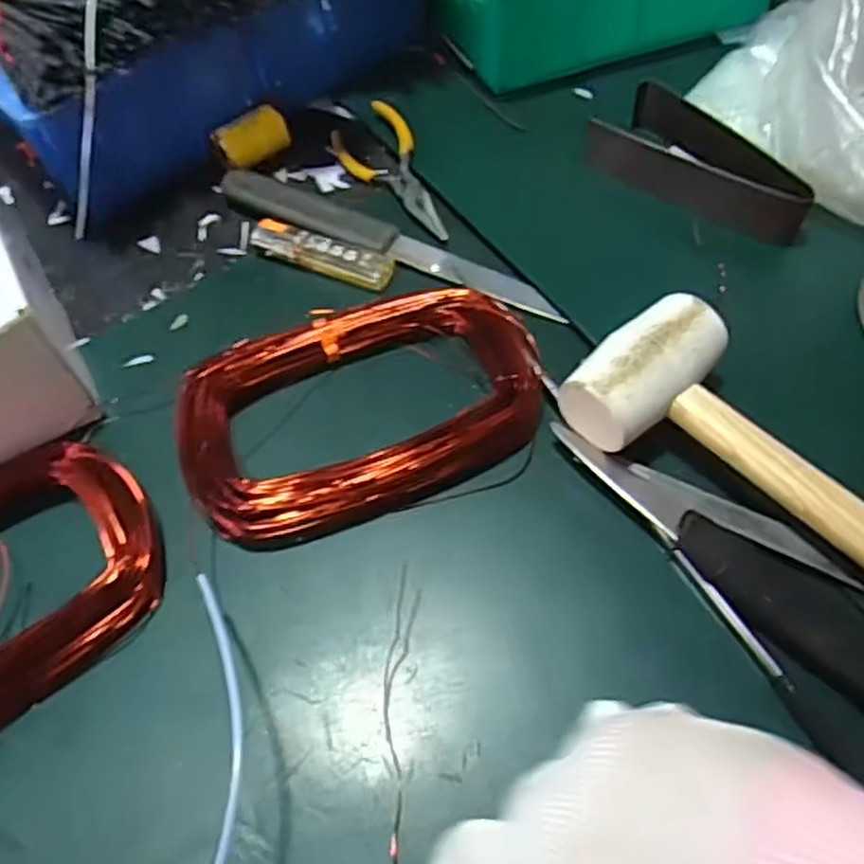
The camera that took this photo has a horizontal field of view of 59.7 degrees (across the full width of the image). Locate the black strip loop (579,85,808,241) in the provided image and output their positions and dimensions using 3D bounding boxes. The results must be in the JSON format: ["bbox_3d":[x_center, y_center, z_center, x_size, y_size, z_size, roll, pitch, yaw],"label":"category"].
[{"bbox_3d":[0.165,-0.160,0.455,0.134,0.033,0.075,34,66,20],"label":"black strip loop"}]

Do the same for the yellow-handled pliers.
[{"bbox_3d":[-0.029,-0.164,0.473,0.048,0.011,0.121,-17,60,-8],"label":"yellow-handled pliers"}]

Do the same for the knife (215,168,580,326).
[{"bbox_3d":[-0.028,-0.112,0.446,0.223,0.012,0.029,23,63,15],"label":"knife"}]

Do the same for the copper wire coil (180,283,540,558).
[{"bbox_3d":[-0.035,-0.014,0.376,0.178,0.028,0.104,-19,60,-9],"label":"copper wire coil"}]

